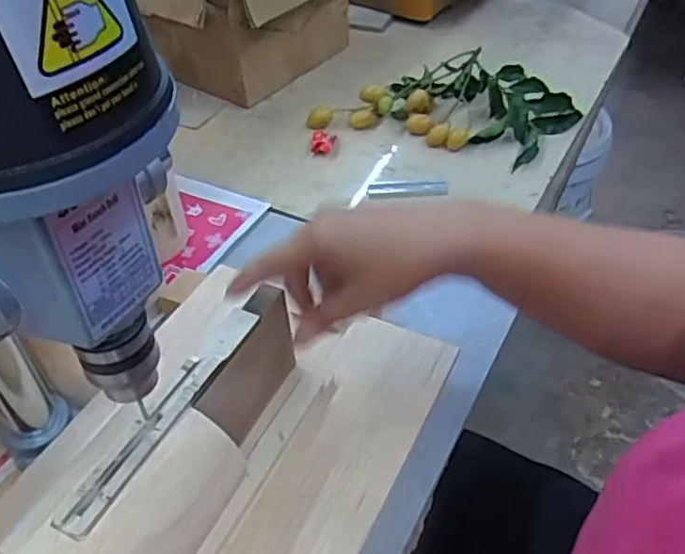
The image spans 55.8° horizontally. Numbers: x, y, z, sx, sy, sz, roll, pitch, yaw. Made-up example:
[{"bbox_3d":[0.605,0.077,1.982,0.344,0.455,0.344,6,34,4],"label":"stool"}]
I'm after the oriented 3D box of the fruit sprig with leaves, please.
[{"bbox_3d":[0.112,-0.191,0.713,0.283,0.059,0.109,12,46,15],"label":"fruit sprig with leaves"}]

